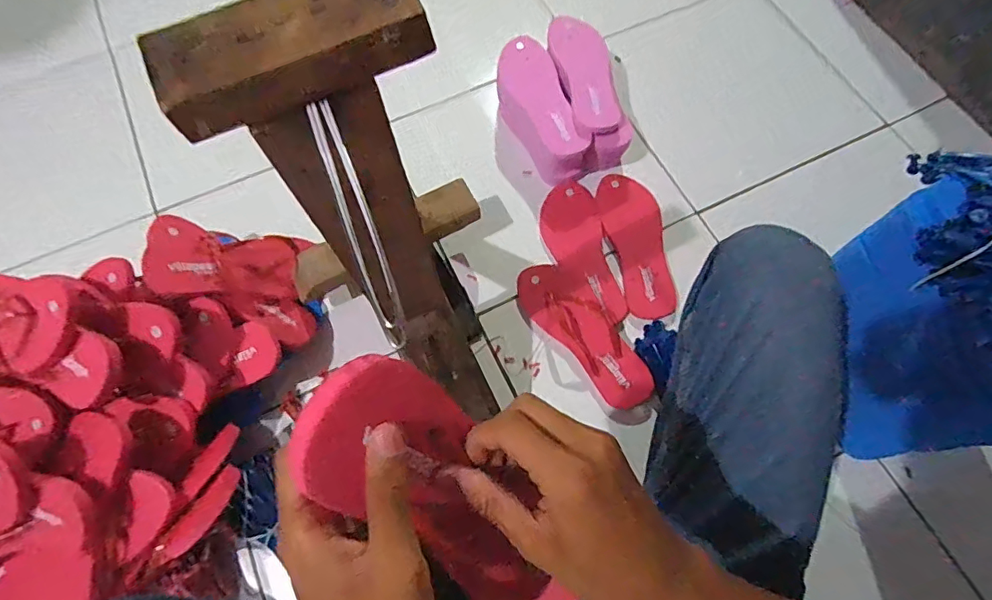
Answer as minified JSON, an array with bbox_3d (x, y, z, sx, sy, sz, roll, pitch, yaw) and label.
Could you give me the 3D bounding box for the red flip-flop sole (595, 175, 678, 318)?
[{"bbox_3d":[0.225,-0.090,0.817,0.091,0.012,0.243,-13,70,-3],"label":"red flip-flop sole"}]

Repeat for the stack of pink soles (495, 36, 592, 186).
[{"bbox_3d":[0.070,-0.309,0.871,0.094,0.098,0.237,-20,71,-6],"label":"stack of pink soles"}]

